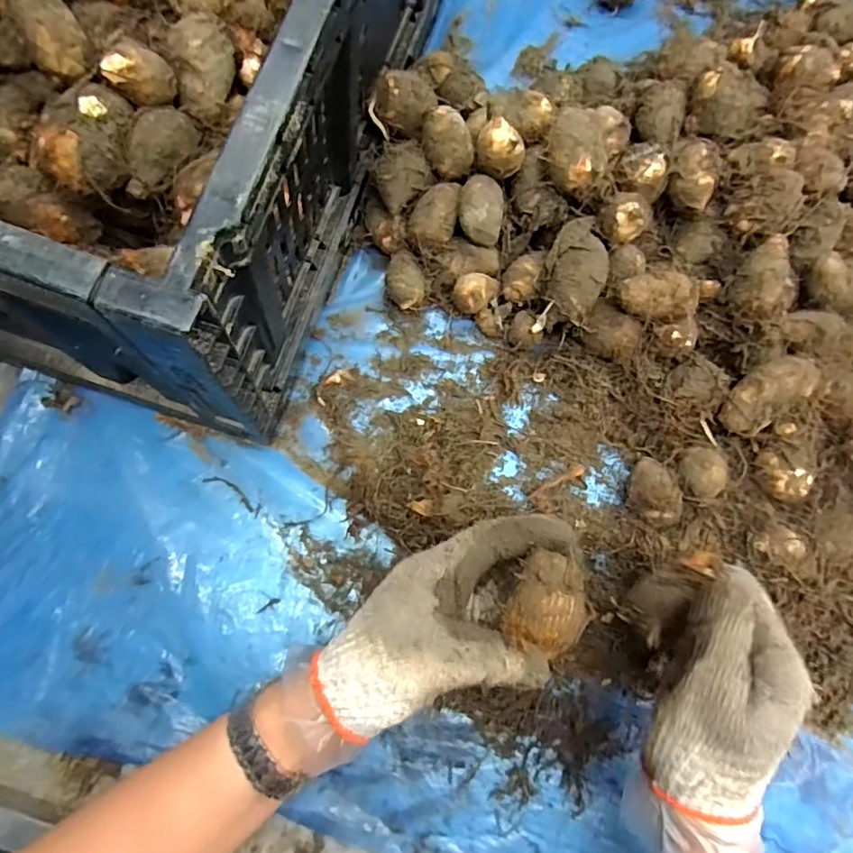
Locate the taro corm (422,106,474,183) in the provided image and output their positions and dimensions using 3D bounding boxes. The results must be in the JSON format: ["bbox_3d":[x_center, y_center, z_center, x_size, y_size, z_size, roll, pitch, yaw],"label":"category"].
[{"bbox_3d":[0.016,-0.210,0.391,0.035,0.031,0.037,0,76,-1],"label":"taro corm"}]

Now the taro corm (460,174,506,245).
[{"bbox_3d":[0.042,-0.160,0.397,0.032,0.041,0.036,3,76,0],"label":"taro corm"}]

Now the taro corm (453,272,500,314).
[{"bbox_3d":[0.038,-0.103,0.411,0.031,0.027,0.033,0,76,-1],"label":"taro corm"}]

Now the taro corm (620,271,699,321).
[{"bbox_3d":[0.162,-0.091,0.377,0.055,0.034,0.031,-6,76,-2],"label":"taro corm"}]

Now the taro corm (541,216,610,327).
[{"bbox_3d":[0.109,-0.114,0.389,0.045,0.033,0.071,23,77,5],"label":"taro corm"}]

